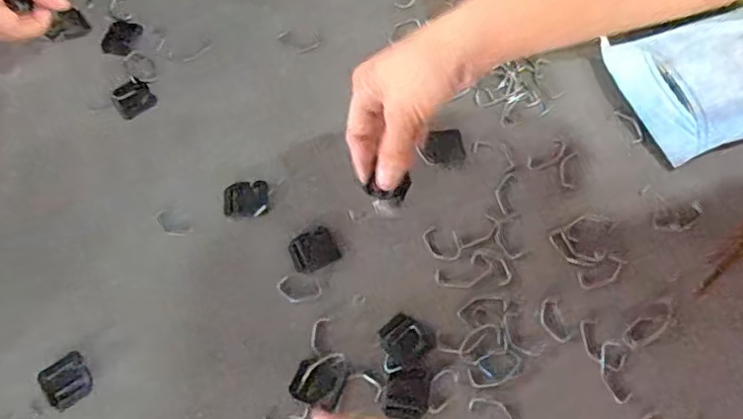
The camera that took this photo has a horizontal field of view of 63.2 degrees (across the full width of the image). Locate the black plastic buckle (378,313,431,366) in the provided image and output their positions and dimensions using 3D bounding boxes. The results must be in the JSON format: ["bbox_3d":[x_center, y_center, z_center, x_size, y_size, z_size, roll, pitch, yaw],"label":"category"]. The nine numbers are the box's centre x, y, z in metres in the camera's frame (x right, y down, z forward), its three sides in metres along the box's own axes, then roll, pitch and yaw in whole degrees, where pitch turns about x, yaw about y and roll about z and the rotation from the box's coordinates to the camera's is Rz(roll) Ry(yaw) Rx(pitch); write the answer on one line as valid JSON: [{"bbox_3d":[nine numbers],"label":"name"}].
[{"bbox_3d":[0.023,0.091,0.425,0.030,0.004,0.033,-39,70,-15],"label":"black plastic buckle"}]

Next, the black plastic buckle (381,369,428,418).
[{"bbox_3d":[0.023,0.125,0.409,0.029,0.004,0.034,6,66,4],"label":"black plastic buckle"}]

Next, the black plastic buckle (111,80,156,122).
[{"bbox_3d":[-0.205,-0.096,0.519,0.032,0.007,0.030,-36,70,-14],"label":"black plastic buckle"}]

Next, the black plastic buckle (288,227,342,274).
[{"bbox_3d":[-0.044,0.030,0.456,0.034,0.004,0.029,-25,68,-9],"label":"black plastic buckle"}]

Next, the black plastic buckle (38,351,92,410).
[{"bbox_3d":[-0.214,0.119,0.420,0.031,0.004,0.032,-34,69,-13],"label":"black plastic buckle"}]

